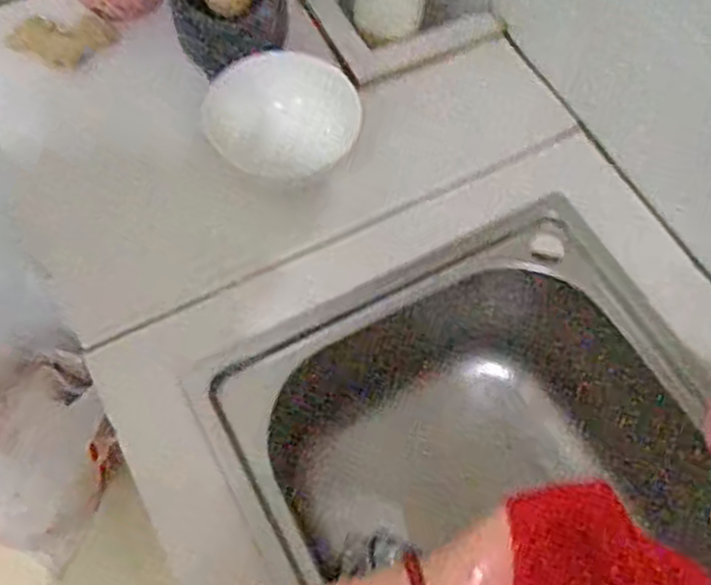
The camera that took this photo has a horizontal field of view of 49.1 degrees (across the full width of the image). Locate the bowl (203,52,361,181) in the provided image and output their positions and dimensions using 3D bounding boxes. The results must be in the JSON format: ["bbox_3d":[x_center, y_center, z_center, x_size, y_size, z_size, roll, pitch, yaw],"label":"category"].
[{"bbox_3d":[-0.065,-0.159,0.727,0.137,0.062,0.113,-13,64,-8],"label":"bowl"}]

